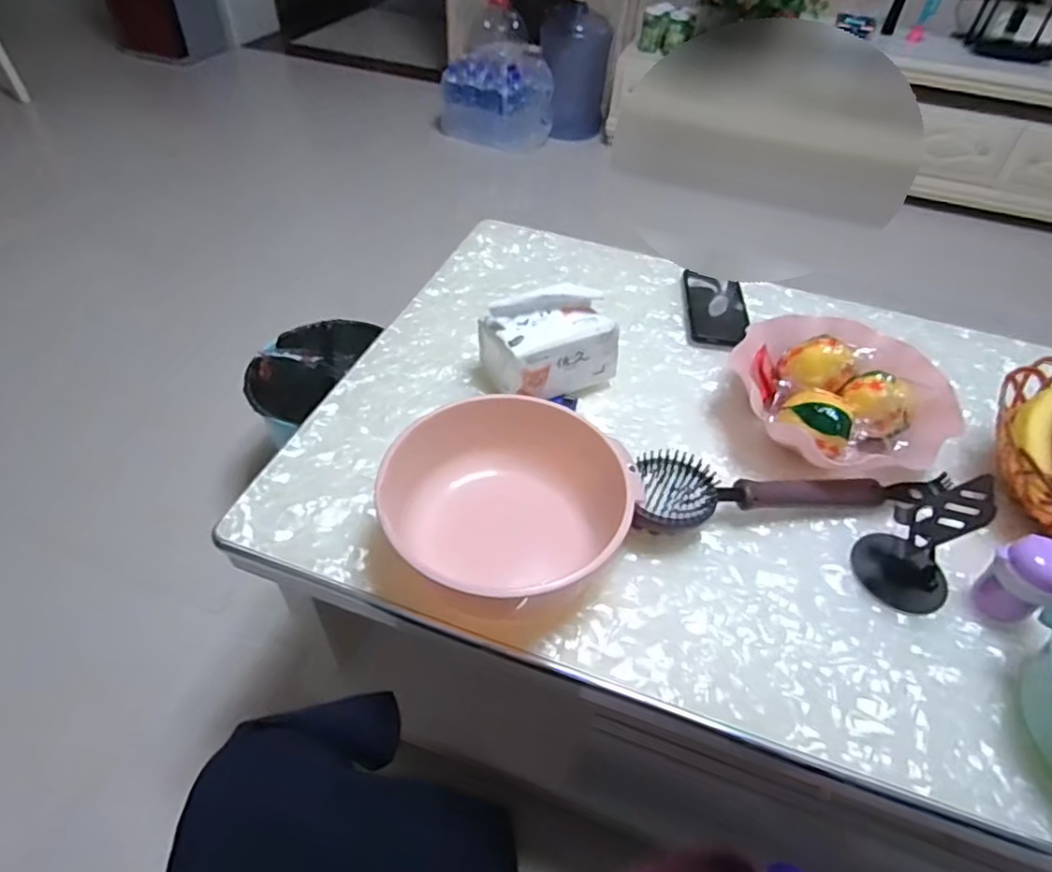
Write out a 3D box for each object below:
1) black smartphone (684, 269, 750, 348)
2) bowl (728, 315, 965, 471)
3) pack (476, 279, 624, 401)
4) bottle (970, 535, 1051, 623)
[{"bbox_3d":[0.252,-0.174,0.829,0.078,0.015,0.160,2,47,8],"label":"black smartphone"},{"bbox_3d":[0.335,-0.042,0.669,0.178,0.084,0.214,-24,53,-24],"label":"bowl"},{"bbox_3d":[0.027,-0.099,0.684,0.131,0.109,0.086,-19,51,-20],"label":"pack"},{"bbox_3d":[0.411,0.122,0.521,0.048,0.082,0.048,-23,53,-23],"label":"bottle"}]

